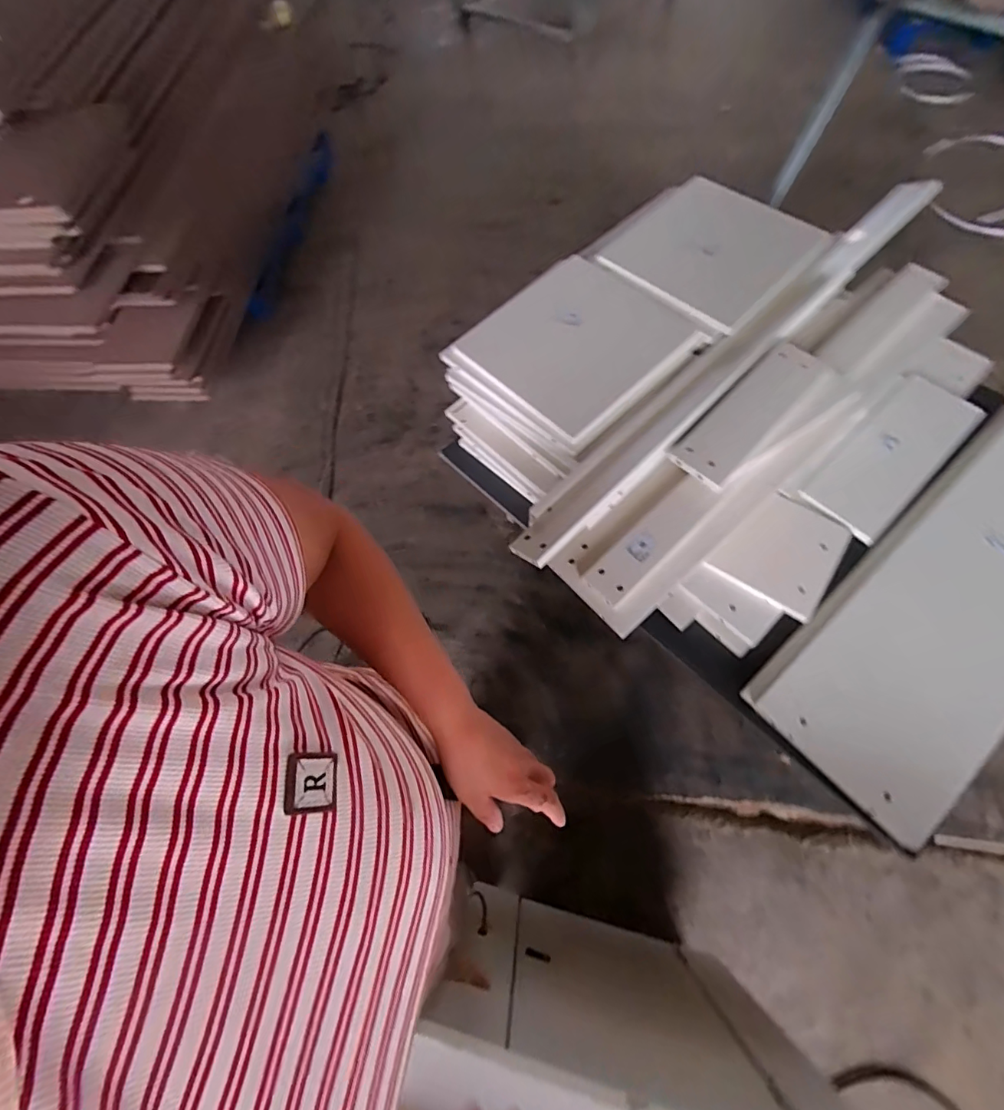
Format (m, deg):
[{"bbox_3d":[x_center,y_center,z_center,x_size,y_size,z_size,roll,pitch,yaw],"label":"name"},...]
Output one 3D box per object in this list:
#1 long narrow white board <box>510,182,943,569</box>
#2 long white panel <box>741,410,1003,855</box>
[{"bbox_3d":[0.557,-0.467,1.048,1.456,0.048,0.097,-43,70,-13],"label":"long narrow white board"},{"bbox_3d":[0.943,0.075,0.954,0.985,0.044,0.352,-40,71,-14],"label":"long white panel"}]

